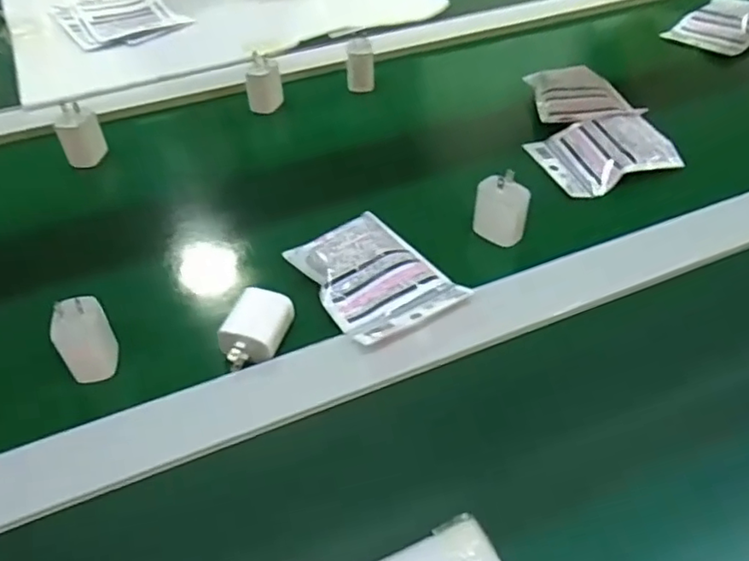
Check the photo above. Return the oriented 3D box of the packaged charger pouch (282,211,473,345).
[{"bbox_3d":[0.000,-0.005,0.491,0.093,0.018,0.121,-26,51,-19],"label":"packaged charger pouch"}]

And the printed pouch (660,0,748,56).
[{"bbox_3d":[0.459,-0.342,0.813,0.110,0.034,0.098,-36,55,-26],"label":"printed pouch"}]

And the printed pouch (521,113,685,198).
[{"bbox_3d":[0.225,-0.132,0.617,0.115,0.032,0.097,-18,49,-13],"label":"printed pouch"}]

